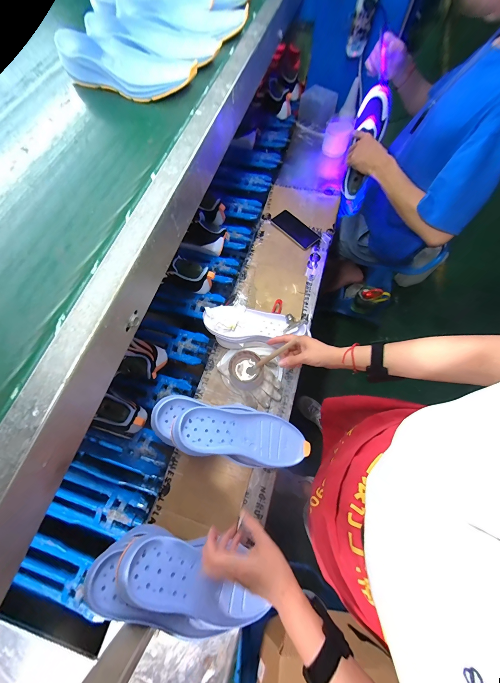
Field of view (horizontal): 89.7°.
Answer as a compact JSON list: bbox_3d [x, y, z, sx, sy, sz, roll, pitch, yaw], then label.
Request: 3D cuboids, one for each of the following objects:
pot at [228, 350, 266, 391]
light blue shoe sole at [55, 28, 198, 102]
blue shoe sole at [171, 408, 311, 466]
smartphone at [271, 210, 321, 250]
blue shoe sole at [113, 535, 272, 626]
[{"bbox_3d":[-0.007,0.069,0.610,0.084,0.055,0.084,0,68,-1],"label":"pot"},{"bbox_3d":[-0.228,-0.511,0.465,0.266,0.043,0.105,22,70,10],"label":"light blue shoe sole"},{"bbox_3d":[-0.010,0.184,0.499,0.268,0.035,0.092,15,67,-18],"label":"blue shoe sole"},{"bbox_3d":[0.147,-0.364,0.815,0.081,0.007,0.155,-41,79,-17],"label":"smartphone"},{"bbox_3d":[-0.092,0.406,0.420,0.263,0.050,0.090,36,45,-11],"label":"blue shoe sole"}]

